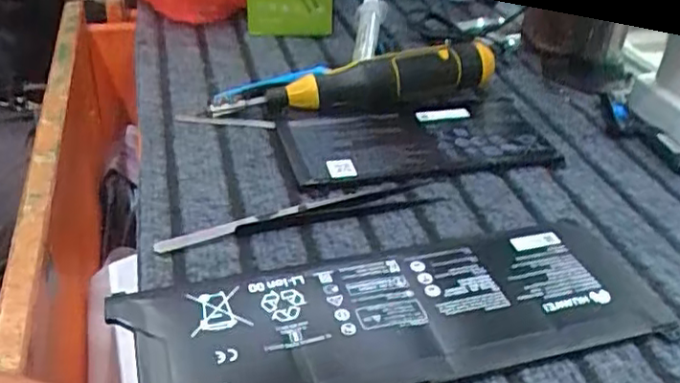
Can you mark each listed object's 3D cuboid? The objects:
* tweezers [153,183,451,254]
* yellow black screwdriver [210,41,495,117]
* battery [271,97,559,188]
[{"bbox_3d":[-0.021,0.012,0.383,0.168,0.005,0.022,-10,38,-20],"label":"tweezers"},{"bbox_3d":[0.017,-0.080,0.480,0.208,0.038,0.038,-7,37,-16],"label":"yellow black screwdriver"},{"bbox_3d":[0.055,-0.038,0.454,0.182,0.009,0.092,-5,36,-13],"label":"battery"}]

